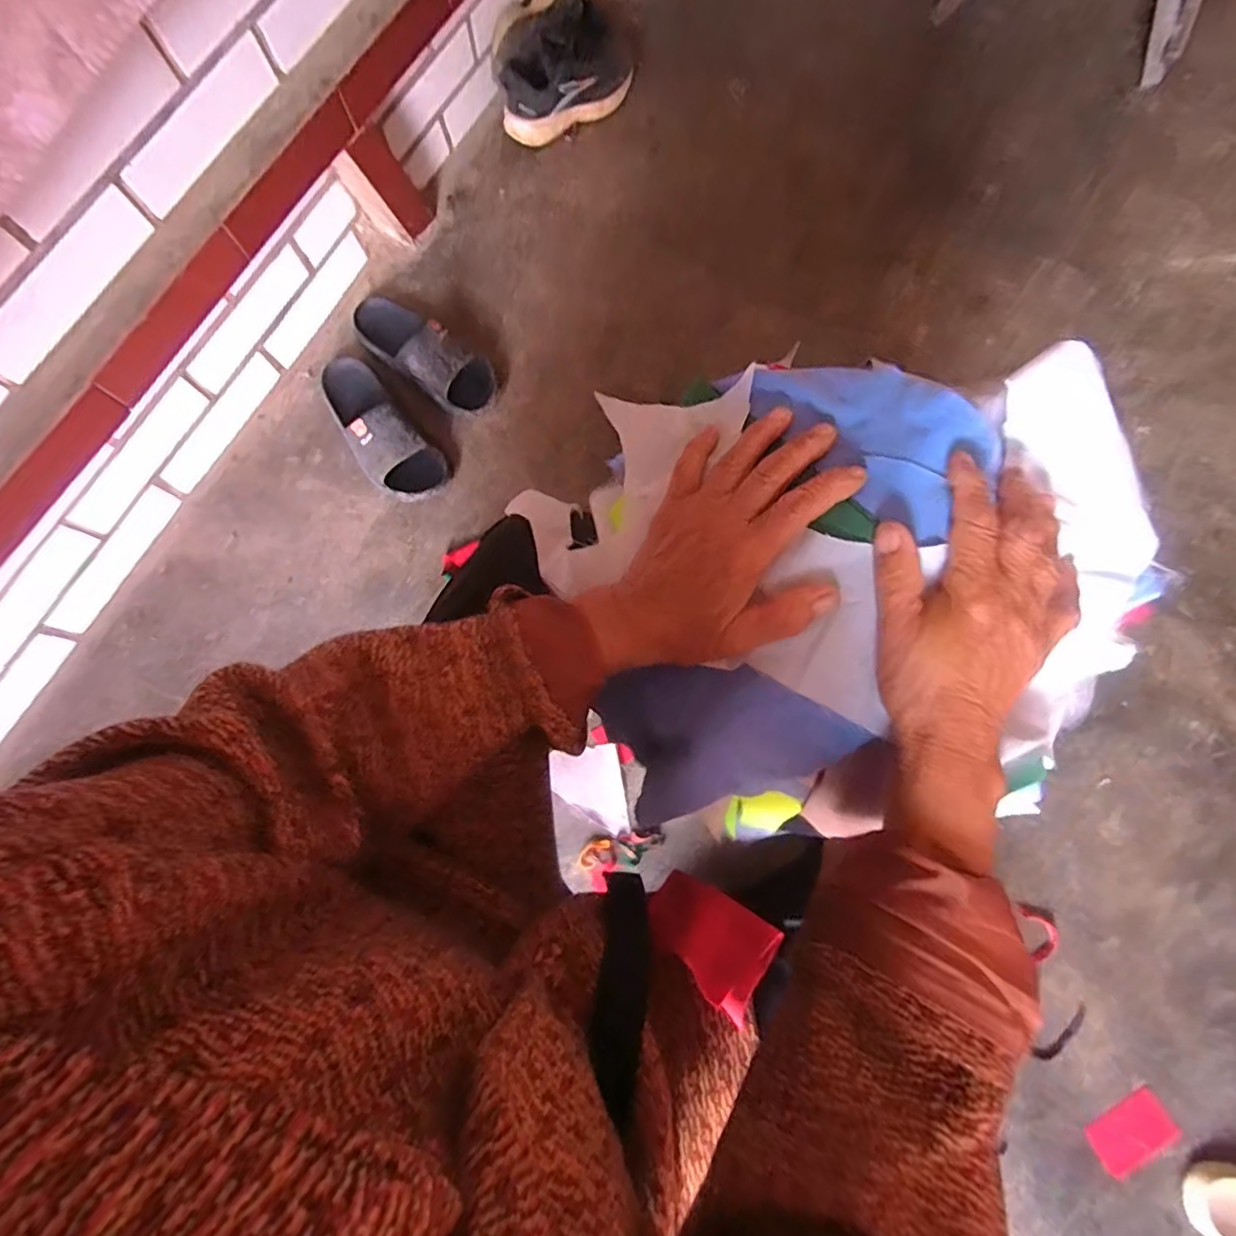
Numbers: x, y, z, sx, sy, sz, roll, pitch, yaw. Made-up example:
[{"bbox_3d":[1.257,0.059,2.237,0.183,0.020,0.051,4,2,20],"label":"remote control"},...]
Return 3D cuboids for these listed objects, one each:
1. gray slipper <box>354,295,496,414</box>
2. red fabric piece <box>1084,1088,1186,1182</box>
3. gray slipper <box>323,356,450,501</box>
[{"bbox_3d":[-0.309,-0.416,0.930,0.266,0.071,0.097,37,81,8],"label":"gray slipper"},{"bbox_3d":[0.622,0.626,0.723,0.108,0.008,0.065,-24,76,-10],"label":"red fabric piece"},{"bbox_3d":[-0.377,-0.296,0.917,0.106,0.079,0.270,-40,80,-7],"label":"gray slipper"}]

